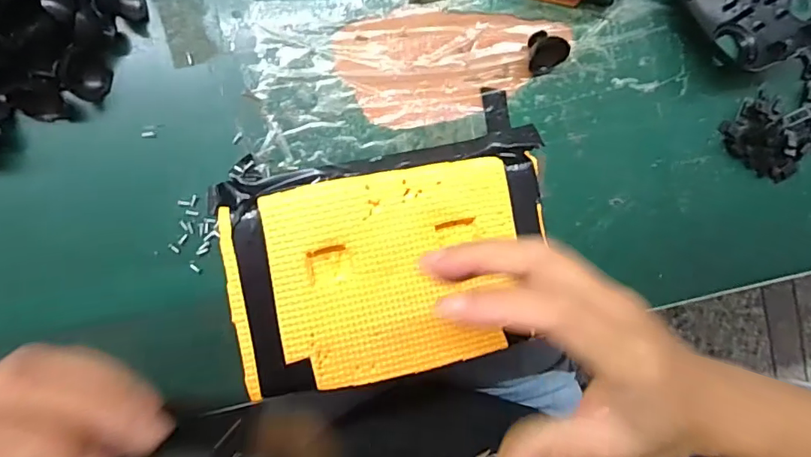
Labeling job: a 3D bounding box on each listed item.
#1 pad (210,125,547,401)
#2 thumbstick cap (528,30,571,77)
[{"bbox_3d":[-0.007,0.020,0.304,0.190,0.022,0.134,-7,95,-8],"label":"pad"},{"bbox_3d":[0.088,-0.110,0.315,0.025,0.019,0.024,0,92,-8],"label":"thumbstick cap"}]

